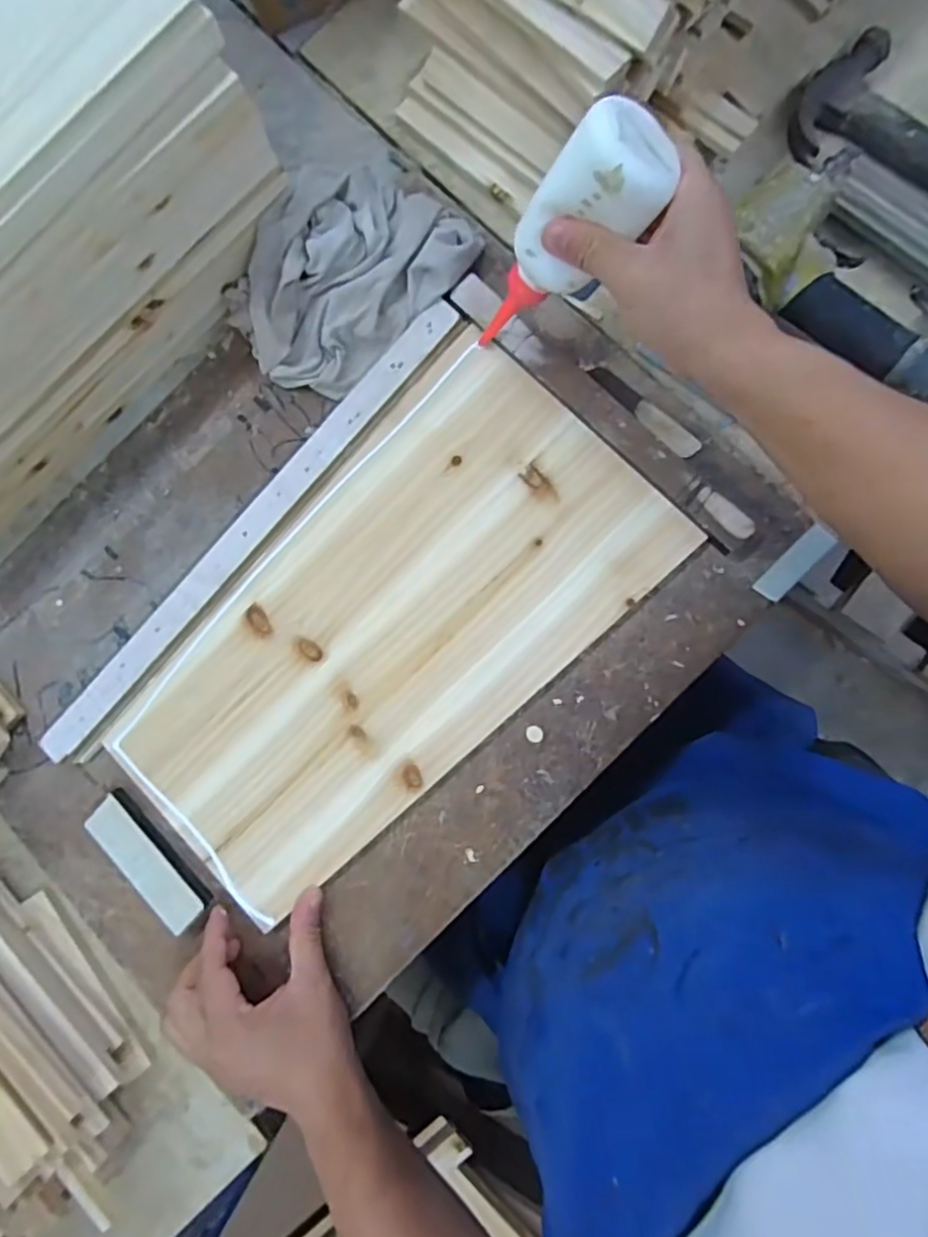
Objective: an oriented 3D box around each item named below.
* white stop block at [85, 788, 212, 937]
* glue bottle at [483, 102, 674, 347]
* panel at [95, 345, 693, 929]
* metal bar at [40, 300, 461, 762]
[{"bbox_3d":[-0.236,0.182,0.481,0.038,0.011,0.110,-44,82,-1],"label":"white stop block"},{"bbox_3d":[0.056,-0.234,0.413,0.051,0.169,0.055,-13,83,-28],"label":"glue bottle"},{"bbox_3d":[-0.059,0.009,0.480,0.414,0.008,0.217,-44,83,1],"label":"panel"},{"bbox_3d":[-0.161,-0.067,0.494,0.027,0.008,0.447,43,90,7],"label":"metal bar"}]

